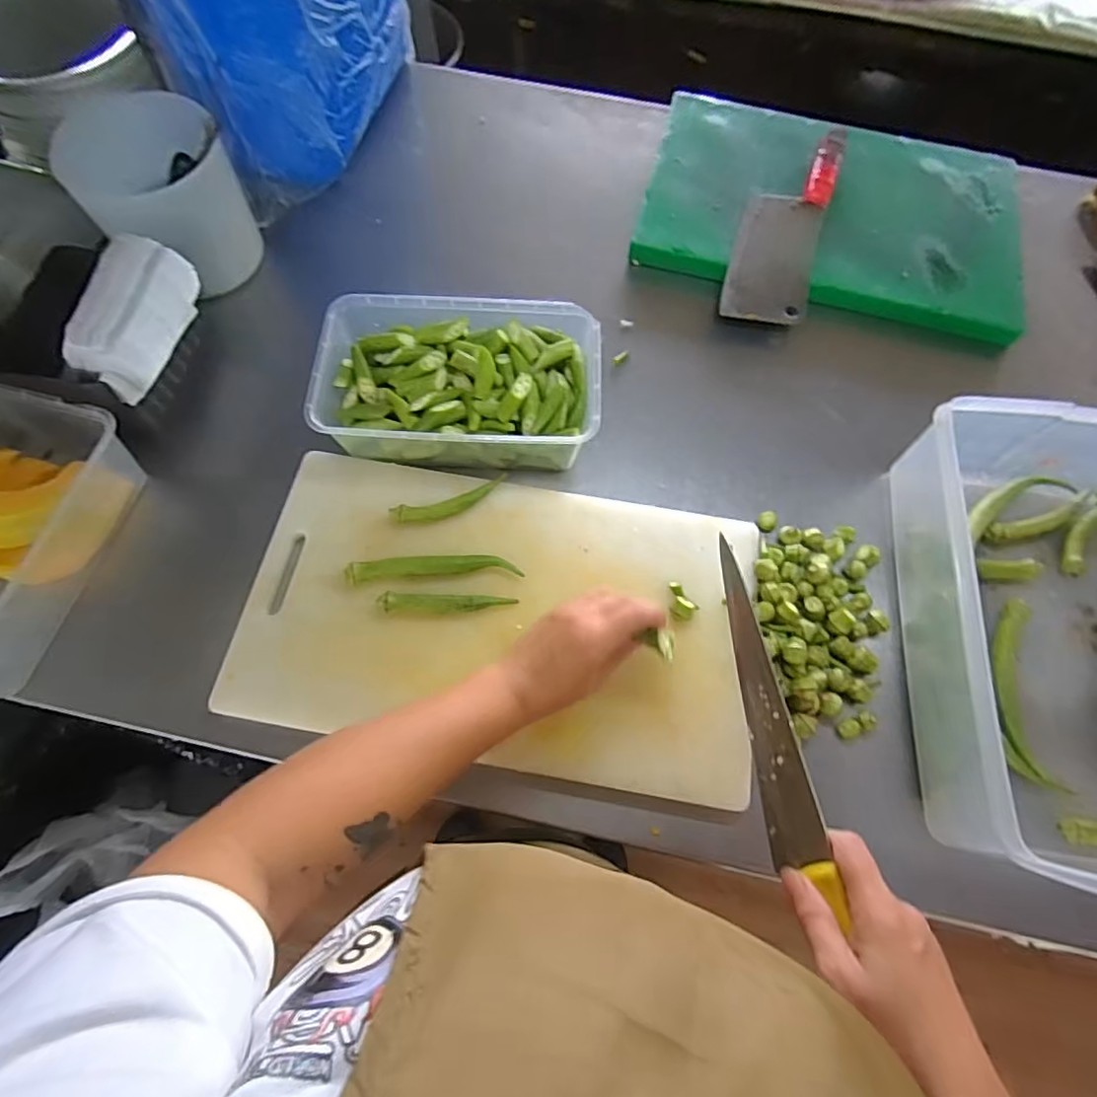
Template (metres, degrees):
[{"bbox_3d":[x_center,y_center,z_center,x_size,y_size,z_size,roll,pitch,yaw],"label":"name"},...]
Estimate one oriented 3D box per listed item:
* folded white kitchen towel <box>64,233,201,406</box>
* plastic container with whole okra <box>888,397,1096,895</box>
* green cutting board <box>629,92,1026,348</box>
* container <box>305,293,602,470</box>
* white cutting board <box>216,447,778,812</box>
[{"bbox_3d":[-0.369,-0.205,0.523,0.051,0.065,0.144,7,67,2],"label":"folded white kitchen towel"},{"bbox_3d":[0.441,0.066,0.472,0.282,0.113,0.370,6,68,0],"label":"plastic container with whole okra"},{"bbox_3d":[0.344,-0.415,0.710,0.437,0.033,0.312,14,68,3],"label":"green cutting board"},{"bbox_3d":[-0.082,-0.156,0.554,0.250,0.066,0.152,1,68,-2],"label":"container"},{"bbox_3d":[-0.039,0.051,0.497,0.423,0.022,0.245,10,68,2],"label":"white cutting board"}]

